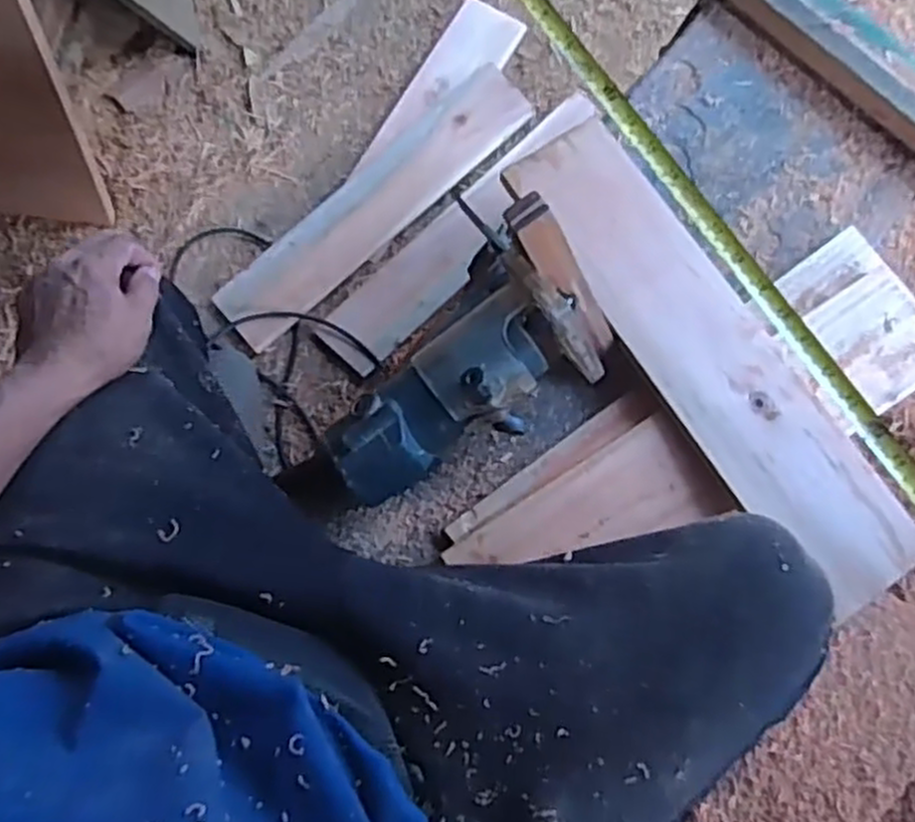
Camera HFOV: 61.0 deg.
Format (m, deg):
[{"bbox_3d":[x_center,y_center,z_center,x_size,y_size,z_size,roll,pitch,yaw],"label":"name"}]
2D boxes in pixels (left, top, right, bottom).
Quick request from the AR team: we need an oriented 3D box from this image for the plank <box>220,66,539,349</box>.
[{"bbox_3d":[-0.114,-0.297,1.125,0.530,0.034,0.106,-42,88,-9],"label":"plank"}]

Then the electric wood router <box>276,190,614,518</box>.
[{"bbox_3d":[-0.007,-0.019,0.580,0.264,0.109,0.137,-44,88,6],"label":"electric wood router"}]

